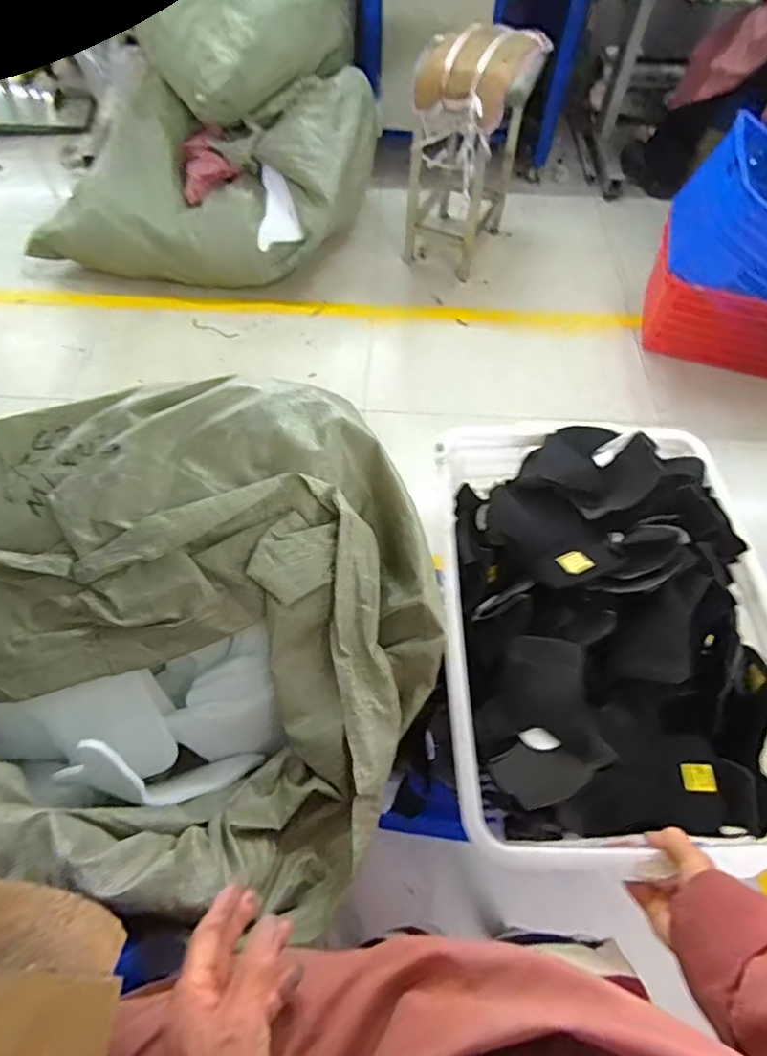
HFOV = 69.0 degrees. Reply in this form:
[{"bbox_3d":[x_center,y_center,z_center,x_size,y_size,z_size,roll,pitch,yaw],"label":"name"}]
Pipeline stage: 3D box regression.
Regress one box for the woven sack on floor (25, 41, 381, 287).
[{"bbox_3d":[-0.523,-1.023,1.631,0.921,0.378,0.507,11,60,5],"label":"woven sack on floor"}]

